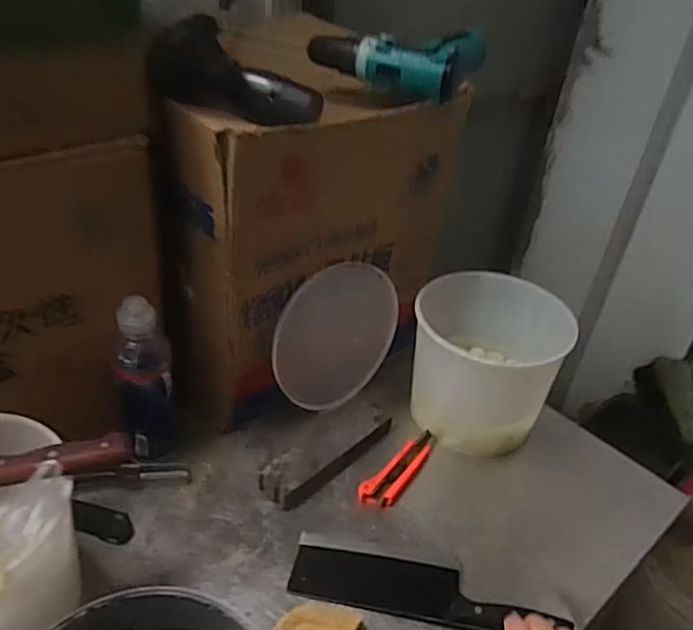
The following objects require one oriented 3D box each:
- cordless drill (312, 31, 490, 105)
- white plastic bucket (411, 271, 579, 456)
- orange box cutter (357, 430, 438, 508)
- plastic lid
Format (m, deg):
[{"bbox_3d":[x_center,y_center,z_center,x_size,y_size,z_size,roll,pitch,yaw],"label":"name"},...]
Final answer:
[{"bbox_3d":[0.070,-0.331,0.803,0.174,0.050,0.154,22,39,20],"label":"cordless drill"},{"bbox_3d":[0.190,0.069,0.898,0.188,0.177,0.185,4,36,-3],"label":"white plastic bucket"},{"bbox_3d":[0.076,0.199,0.837,0.040,0.019,0.151,29,42,29],"label":"orange box cutter"},{"bbox_3d":[-0.012,0.029,0.893,0.206,0.197,0.009,-49,39,-15],"label":"plastic lid"}]

